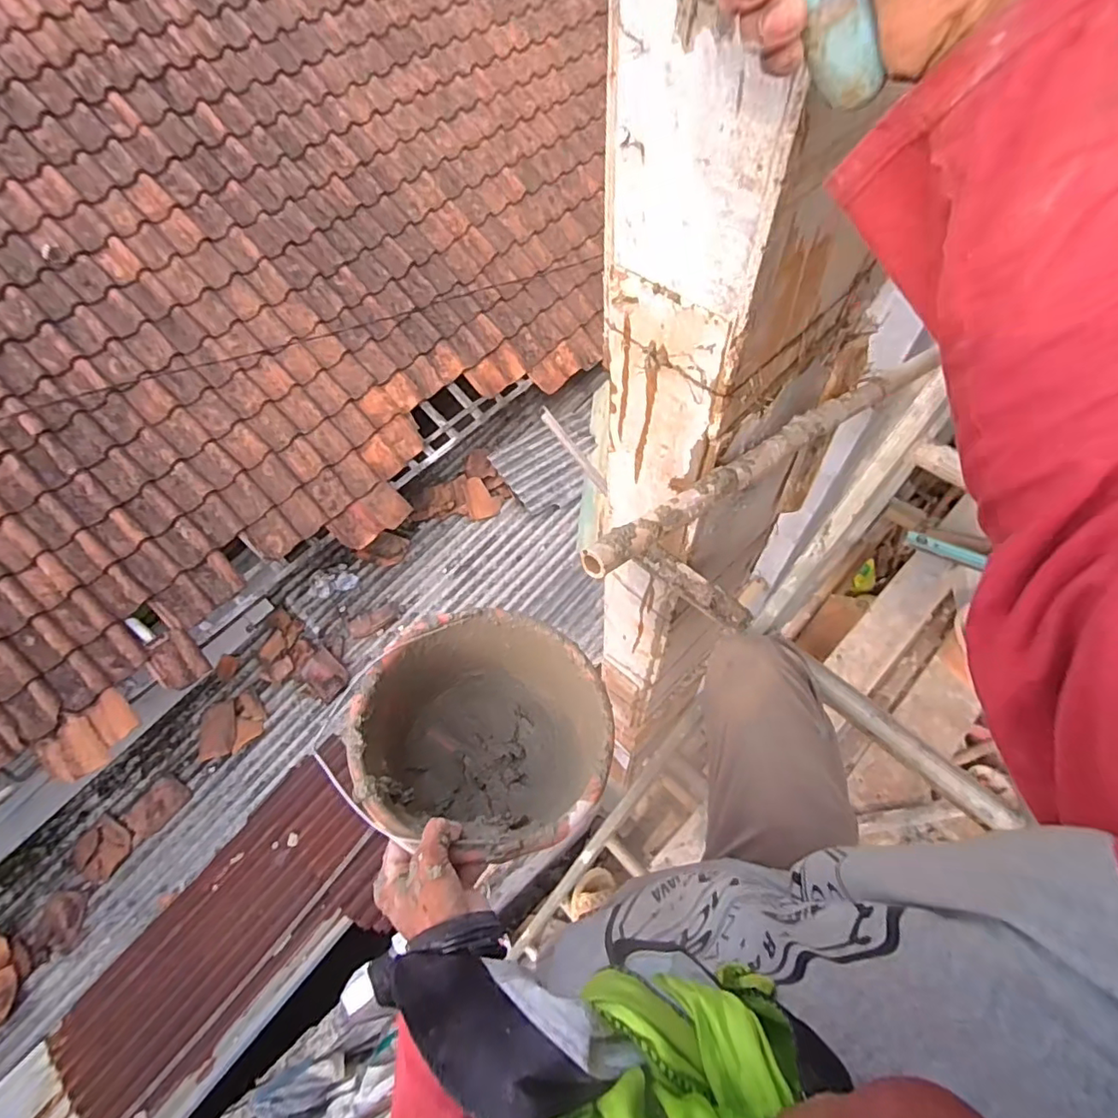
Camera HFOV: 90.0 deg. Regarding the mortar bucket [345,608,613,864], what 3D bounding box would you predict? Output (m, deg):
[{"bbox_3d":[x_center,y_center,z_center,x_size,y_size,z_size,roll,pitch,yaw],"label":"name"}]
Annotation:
[{"bbox_3d":[-0.090,0.209,0.632,0.254,0.190,0.254,6,56,-9],"label":"mortar bucket"}]

